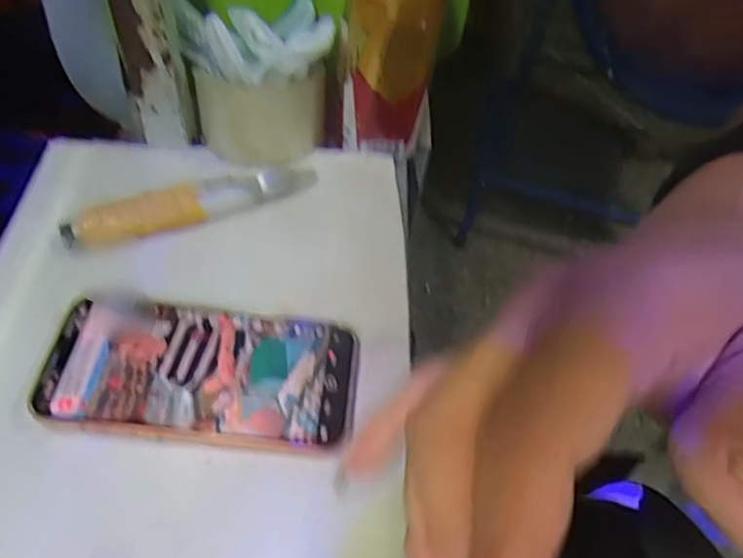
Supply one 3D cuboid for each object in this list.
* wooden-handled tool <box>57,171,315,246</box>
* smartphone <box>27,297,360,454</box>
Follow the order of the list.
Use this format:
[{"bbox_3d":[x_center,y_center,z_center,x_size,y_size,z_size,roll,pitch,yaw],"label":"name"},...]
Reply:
[{"bbox_3d":[-0.117,-0.052,0.405,0.166,0.017,0.032,-22,59,-20],"label":"wooden-handled tool"},{"bbox_3d":[-0.091,0.050,0.332,0.162,0.010,0.080,6,53,-1],"label":"smartphone"}]

